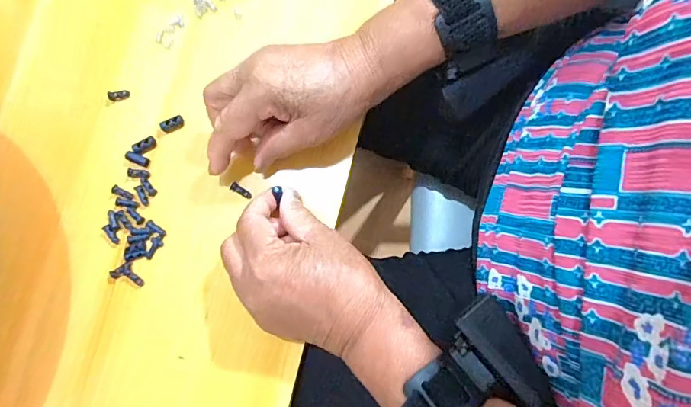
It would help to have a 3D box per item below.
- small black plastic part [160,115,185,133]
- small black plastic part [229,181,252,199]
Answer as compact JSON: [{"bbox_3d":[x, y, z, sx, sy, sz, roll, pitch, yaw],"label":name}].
[{"bbox_3d":[-0.141,-0.064,0.357,0.020,0.004,0.011,-23,79,-3],"label":"small black plastic part"},{"bbox_3d":[-0.083,-0.010,0.349,0.019,0.004,0.007,38,82,8],"label":"small black plastic part"}]

